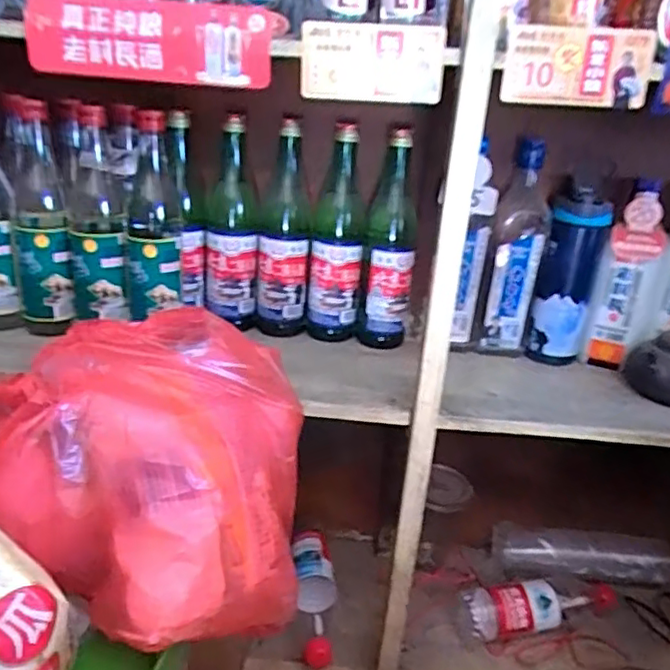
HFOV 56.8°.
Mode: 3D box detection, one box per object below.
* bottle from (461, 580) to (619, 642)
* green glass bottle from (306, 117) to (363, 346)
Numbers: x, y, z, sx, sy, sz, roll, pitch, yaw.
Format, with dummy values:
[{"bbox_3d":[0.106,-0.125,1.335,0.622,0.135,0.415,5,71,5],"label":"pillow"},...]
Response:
[{"bbox_3d":[0.280,0.359,0.822,0.230,0.057,0.056,-2,22,-18],"label":"bottle"},{"bbox_3d":[0.002,-0.115,0.759,0.068,0.250,0.071,5,21,0],"label":"green glass bottle"}]

